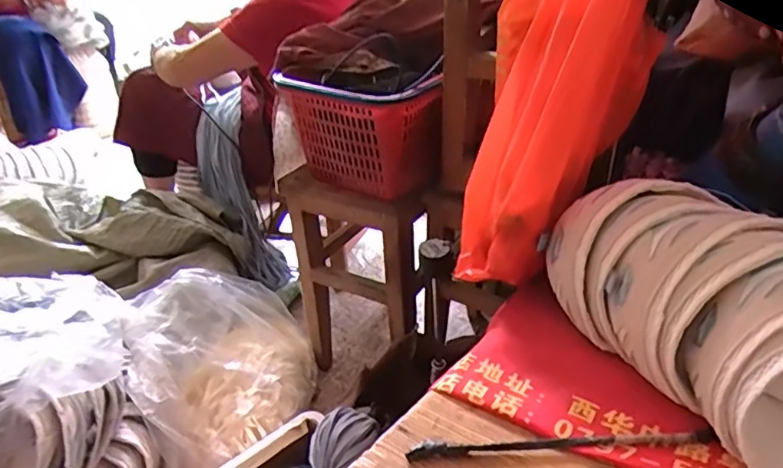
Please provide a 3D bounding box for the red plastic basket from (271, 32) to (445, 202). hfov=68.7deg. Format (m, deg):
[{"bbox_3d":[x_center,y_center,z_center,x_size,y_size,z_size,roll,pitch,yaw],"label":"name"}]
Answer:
[{"bbox_3d":[-0.033,-0.174,0.895,0.247,0.167,0.159,15,37,27],"label":"red plastic basket"}]

